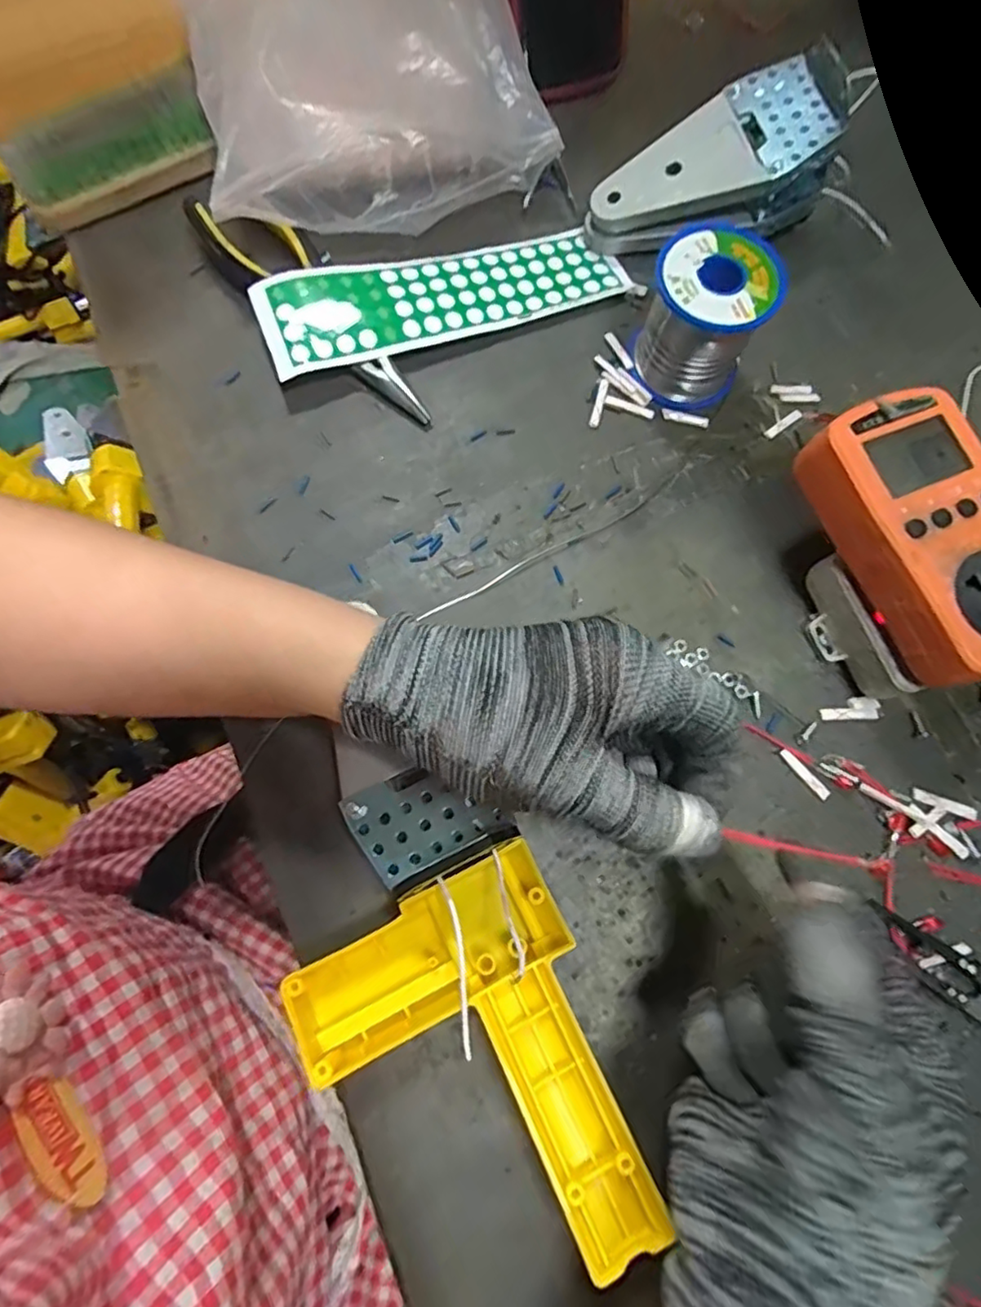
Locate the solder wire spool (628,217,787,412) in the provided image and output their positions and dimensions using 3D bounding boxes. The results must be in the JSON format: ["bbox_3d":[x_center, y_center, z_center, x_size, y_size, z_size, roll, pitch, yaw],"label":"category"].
[{"bbox_3d":[0.116,-0.184,0.340,0.062,0.062,0.066,1,74,-2],"label":"solder wire spool"}]

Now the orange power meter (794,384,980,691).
[{"bbox_3d":[0.194,-0.053,0.278,0.078,0.035,0.132,-22,76,-8],"label":"orange power meter"}]

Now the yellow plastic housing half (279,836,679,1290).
[{"bbox_3d":[-0.004,0.170,0.251,0.116,0.041,0.142,-28,77,-9],"label":"yellow plastic housing half"}]

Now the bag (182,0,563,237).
[{"bbox_3d":[-0.072,-0.327,0.356,0.198,0.091,0.134,-20,76,-7],"label":"bag"}]

